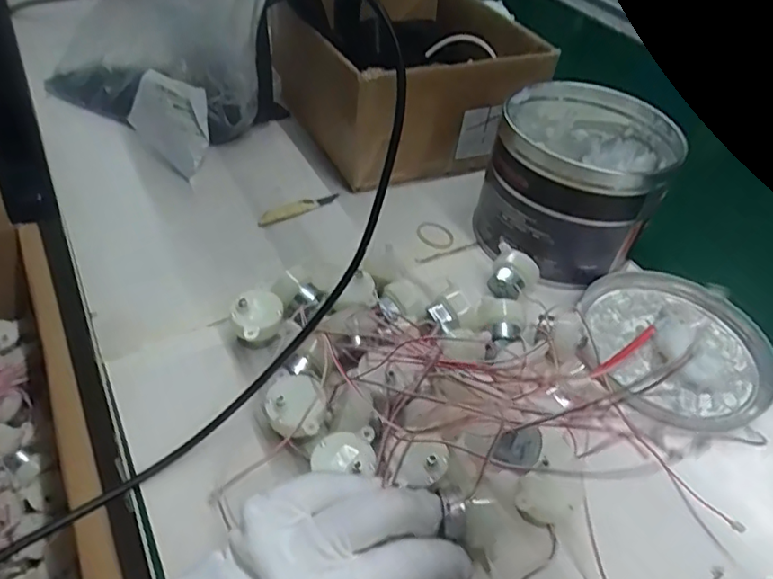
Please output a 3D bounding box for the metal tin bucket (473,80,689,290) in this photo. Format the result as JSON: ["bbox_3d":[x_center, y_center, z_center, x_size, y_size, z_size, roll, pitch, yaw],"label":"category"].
[{"bbox_3d":[0.142,-0.084,0.440,0.122,0.105,0.136,19,45,12],"label":"metal tin bucket"}]

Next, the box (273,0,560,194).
[{"bbox_3d":[0.018,-0.201,0.543,0.190,0.111,0.201,-17,49,-23],"label":"box"}]

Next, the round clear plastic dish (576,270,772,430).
[{"bbox_3d":[0.202,0.036,0.397,0.121,0.012,0.129,4,44,-3],"label":"round clear plastic dish"}]

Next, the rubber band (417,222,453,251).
[{"bbox_3d":[0.038,-0.044,0.462,0.027,0.006,0.036,-2,44,-10],"label":"rubber band"}]

